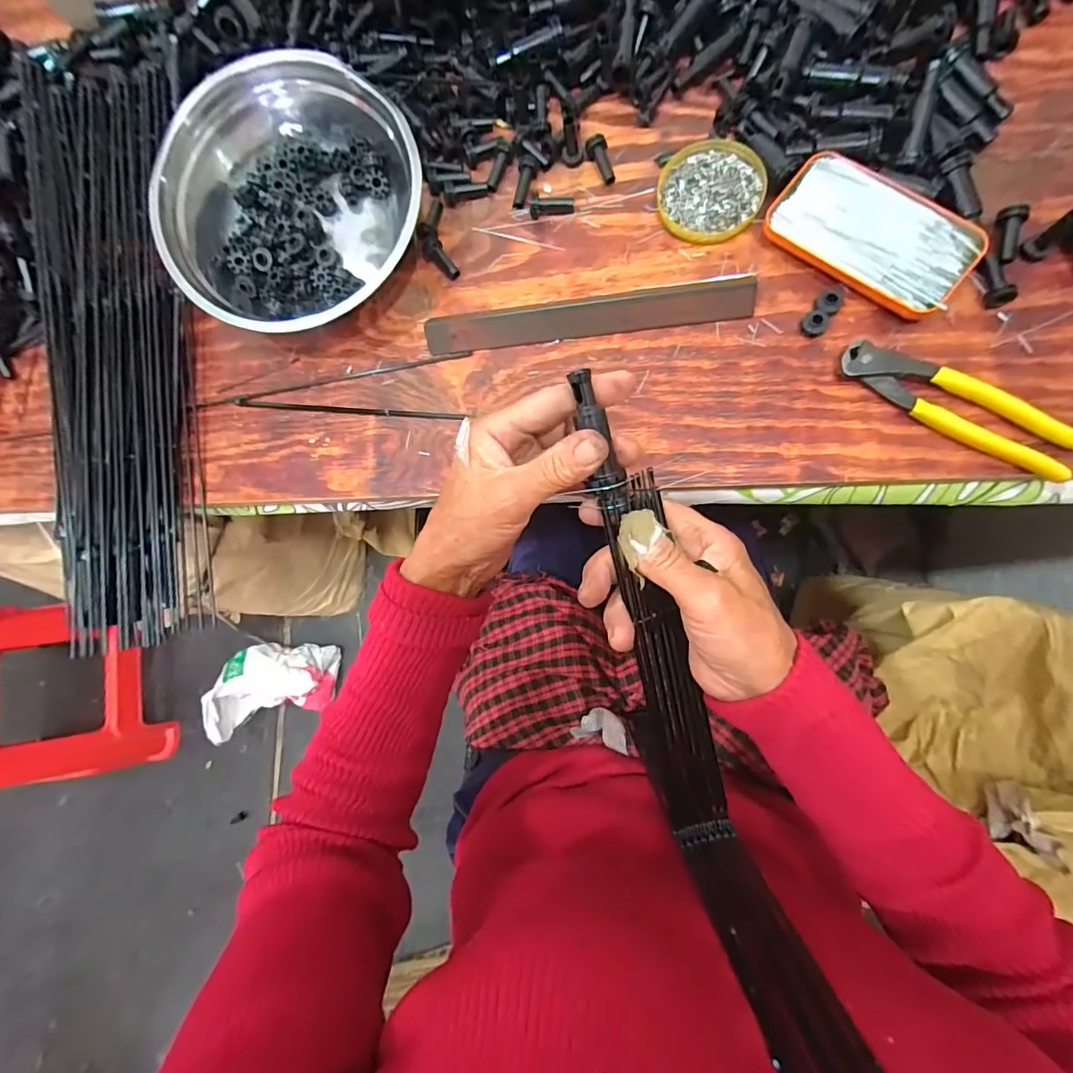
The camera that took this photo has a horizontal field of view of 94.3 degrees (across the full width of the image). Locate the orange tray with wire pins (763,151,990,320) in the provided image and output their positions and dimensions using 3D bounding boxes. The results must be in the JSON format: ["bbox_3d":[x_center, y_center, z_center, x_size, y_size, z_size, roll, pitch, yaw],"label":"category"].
[{"bbox_3d":[0.252,-0.230,0.375,0.142,0.017,0.077,39,89,11],"label":"orange tray with wire pins"}]

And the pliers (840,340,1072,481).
[{"bbox_3d":[0.301,-0.096,0.358,0.161,0.018,0.038,35,88,11],"label":"pliers"}]

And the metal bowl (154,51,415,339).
[{"bbox_3d":[-0.205,-0.285,0.420,0.222,0.080,0.198,-14,80,7],"label":"metal bowl"}]

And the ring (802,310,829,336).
[{"bbox_3d":[0.215,-0.164,0.383,0.018,0.011,0.019,-1,82,8],"label":"ring"}]

